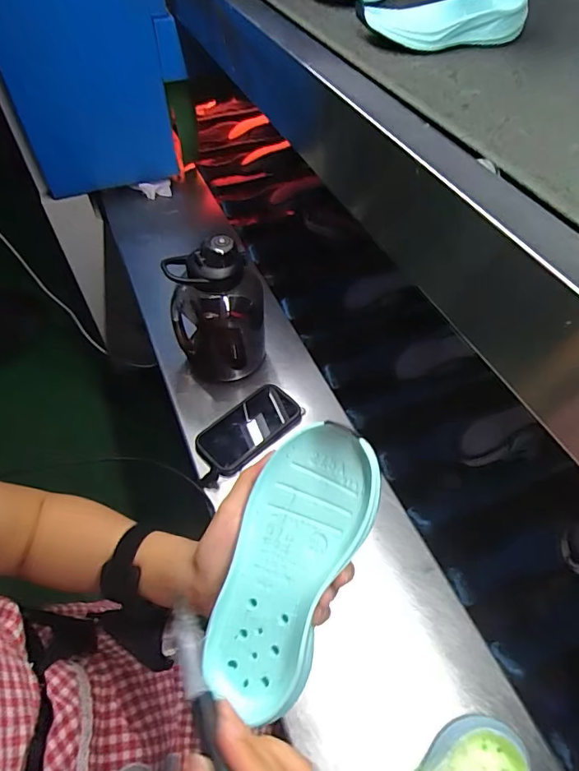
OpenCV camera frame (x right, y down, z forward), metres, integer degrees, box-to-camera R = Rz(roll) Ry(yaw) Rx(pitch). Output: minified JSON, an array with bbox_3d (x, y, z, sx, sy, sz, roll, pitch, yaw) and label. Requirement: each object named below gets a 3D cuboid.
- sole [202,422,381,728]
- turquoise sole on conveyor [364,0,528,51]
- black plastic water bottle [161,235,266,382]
[{"bbox_3d":[-0.002,0.116,0.302,0.074,0.019,0.184,21,86,15],"label":"sole"},{"bbox_3d":[0.173,-0.401,0.512,0.165,0.042,0.064,-2,48,-1],"label":"turquoise sole on conveyor"},{"bbox_3d":[-0.107,-0.115,0.705,0.139,0.234,0.113,-9,49,-8],"label":"black plastic water bottle"}]

